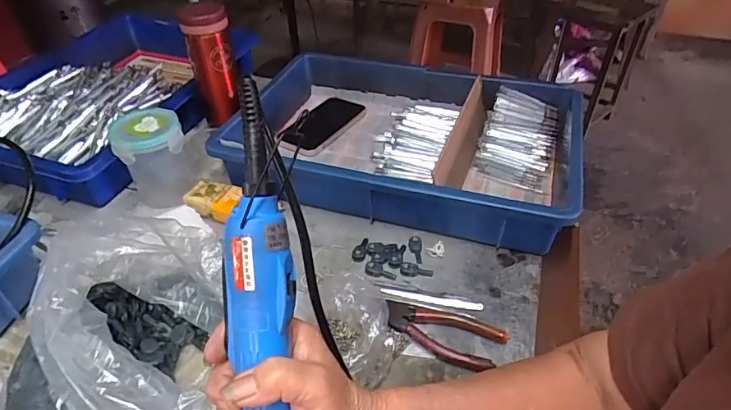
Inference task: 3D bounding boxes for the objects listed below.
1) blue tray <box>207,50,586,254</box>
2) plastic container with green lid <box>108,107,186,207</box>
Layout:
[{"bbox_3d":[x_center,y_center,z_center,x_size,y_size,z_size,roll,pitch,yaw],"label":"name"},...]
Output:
[{"bbox_3d":[0.050,-0.086,0.635,0.433,0.103,0.274,13,43,15],"label":"blue tray"},{"bbox_3d":[-0.261,-0.054,0.580,0.079,0.111,0.069,-14,42,-15],"label":"plastic container with green lid"}]

